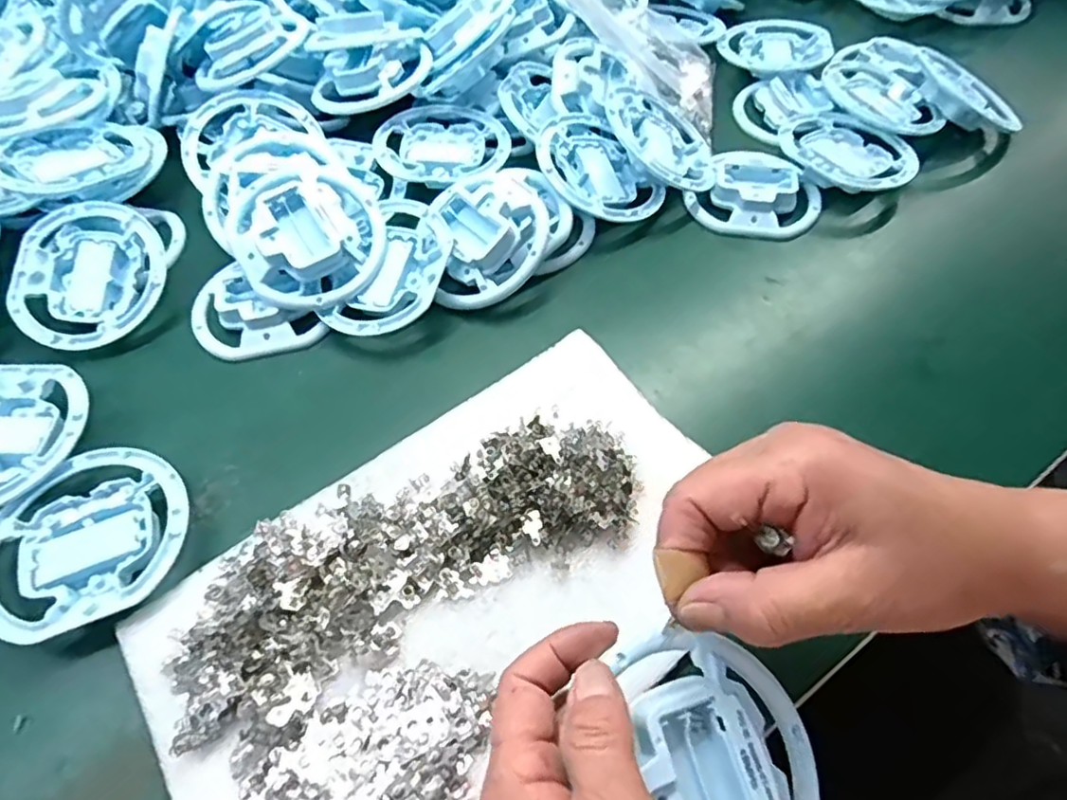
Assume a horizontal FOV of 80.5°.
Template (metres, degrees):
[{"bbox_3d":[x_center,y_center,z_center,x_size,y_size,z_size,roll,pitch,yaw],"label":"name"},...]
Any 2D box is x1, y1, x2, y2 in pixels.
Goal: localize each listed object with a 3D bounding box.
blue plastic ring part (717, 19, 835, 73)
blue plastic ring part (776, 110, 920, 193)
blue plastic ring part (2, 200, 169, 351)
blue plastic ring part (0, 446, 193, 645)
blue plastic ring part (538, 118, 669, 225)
[{"bbox_3d":[0.237,-0.337,0.604,0.098,0.016,0.095,35,64,28],"label":"blue plastic ring part"},{"bbox_3d":[0.249,-0.197,0.504,0.105,0.019,0.088,24,61,16],"label":"blue plastic ring part"},{"bbox_3d":[-0.310,-0.090,0.433,0.101,0.025,0.100,34,63,17],"label":"blue plastic ring part"},{"bbox_3d":[-0.237,0.077,0.338,0.096,0.022,0.103,1,59,-2],"label":"blue plastic ring part"},{"bbox_3d":[0.049,-0.176,0.488,0.090,0.017,0.101,-32,77,-33],"label":"blue plastic ring part"}]

